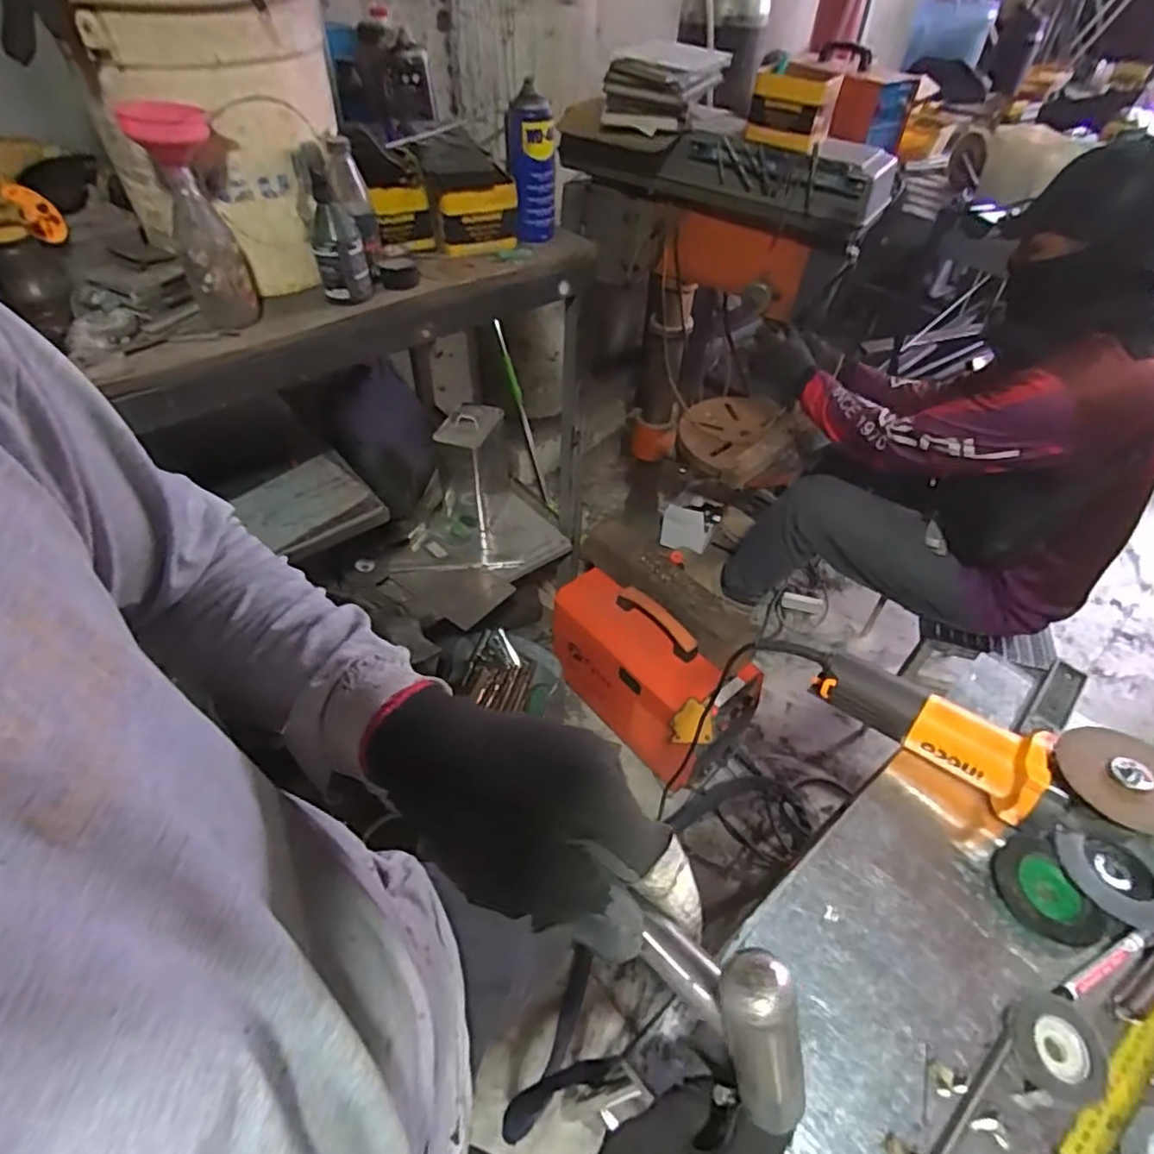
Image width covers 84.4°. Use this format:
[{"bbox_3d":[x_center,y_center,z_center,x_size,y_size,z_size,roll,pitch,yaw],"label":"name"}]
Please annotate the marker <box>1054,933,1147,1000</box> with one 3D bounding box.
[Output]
[{"bbox_3d":[0.401,0.299,0.486,0.089,0.009,0.013,-19,51,-18],"label":"marker"}]

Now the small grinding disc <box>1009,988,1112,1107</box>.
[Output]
[{"bbox_3d":[0.346,0.337,0.456,0.062,0.008,0.065,1,47,-1],"label":"small grinding disc"}]

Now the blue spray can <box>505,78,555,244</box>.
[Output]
[{"bbox_3d":[-0.068,-0.607,0.949,0.065,0.182,0.058,-9,48,-10],"label":"blue spray can"}]

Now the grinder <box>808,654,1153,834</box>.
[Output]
[{"bbox_3d":[0.361,0.151,0.574,0.289,0.081,0.081,18,47,36],"label":"grinder"}]

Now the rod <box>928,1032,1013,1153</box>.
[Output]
[{"bbox_3d":[0.252,0.369,0.426,0.156,0.004,0.010,-30,55,-26],"label":"rod"}]

